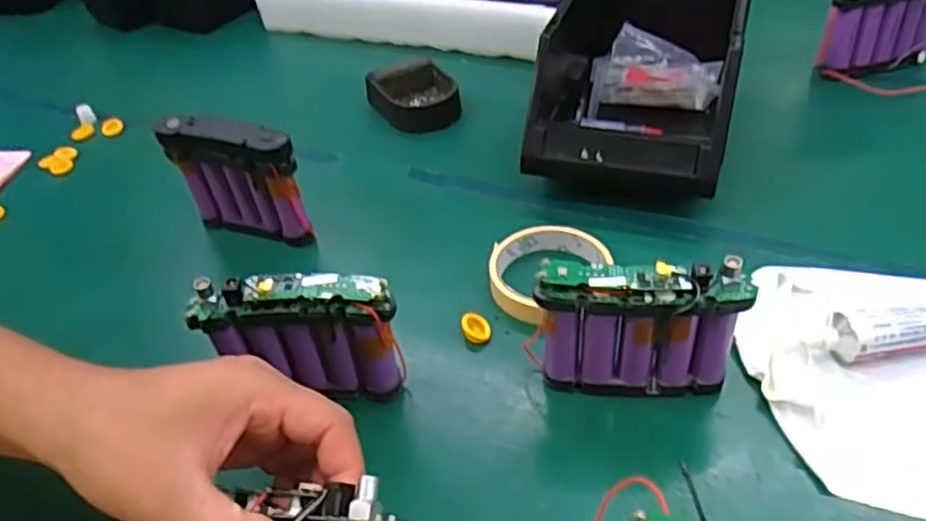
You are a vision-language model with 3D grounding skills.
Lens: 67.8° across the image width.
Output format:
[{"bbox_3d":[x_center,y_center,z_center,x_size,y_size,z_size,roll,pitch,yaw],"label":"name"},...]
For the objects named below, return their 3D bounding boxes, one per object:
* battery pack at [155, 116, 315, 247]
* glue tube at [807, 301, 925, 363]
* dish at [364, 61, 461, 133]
[{"bbox_3d":[-0.178,-0.062,0.558,0.108,0.103,0.029,14,45,20],"label":"battery pack"},{"bbox_3d":[0.289,0.037,0.432,0.152,0.029,0.041,-8,42,-3],"label":"glue tube"},{"bbox_3d":[-0.047,-0.171,0.711,0.079,0.035,0.090,-21,44,-16],"label":"dish"}]

